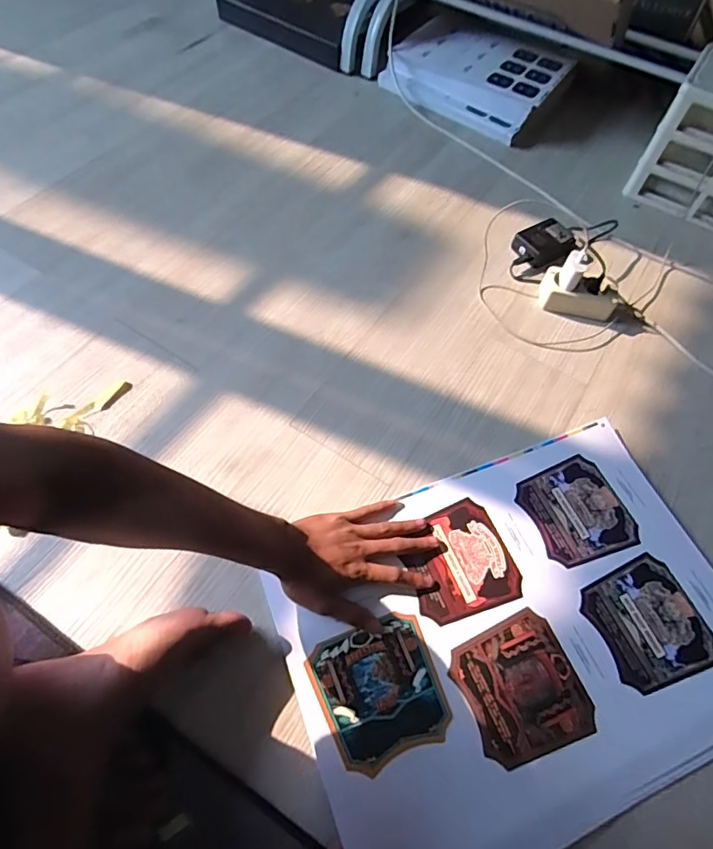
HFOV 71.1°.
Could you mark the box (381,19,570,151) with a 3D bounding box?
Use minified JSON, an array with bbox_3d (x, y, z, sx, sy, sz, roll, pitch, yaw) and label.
[{"bbox_3d":[0.233,-0.718,1.031,0.337,0.080,0.229,34,64,15],"label":"box"}]

